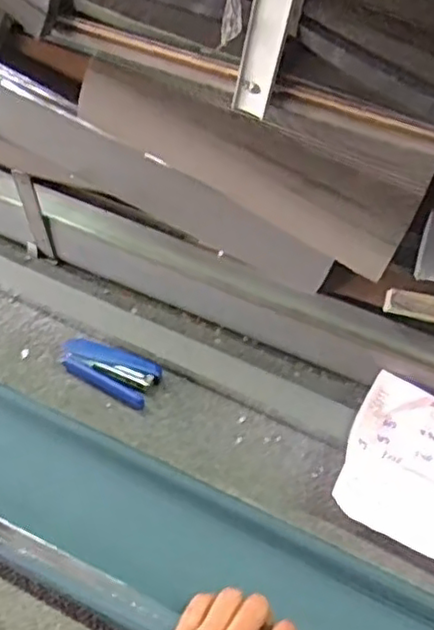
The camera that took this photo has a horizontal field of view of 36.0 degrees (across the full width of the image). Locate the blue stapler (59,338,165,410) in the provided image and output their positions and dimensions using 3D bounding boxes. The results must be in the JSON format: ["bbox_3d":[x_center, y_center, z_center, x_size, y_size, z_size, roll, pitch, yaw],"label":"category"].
[{"bbox_3d":[-0.119,0.058,0.746,0.119,0.026,0.053,29,57,18],"label":"blue stapler"}]

